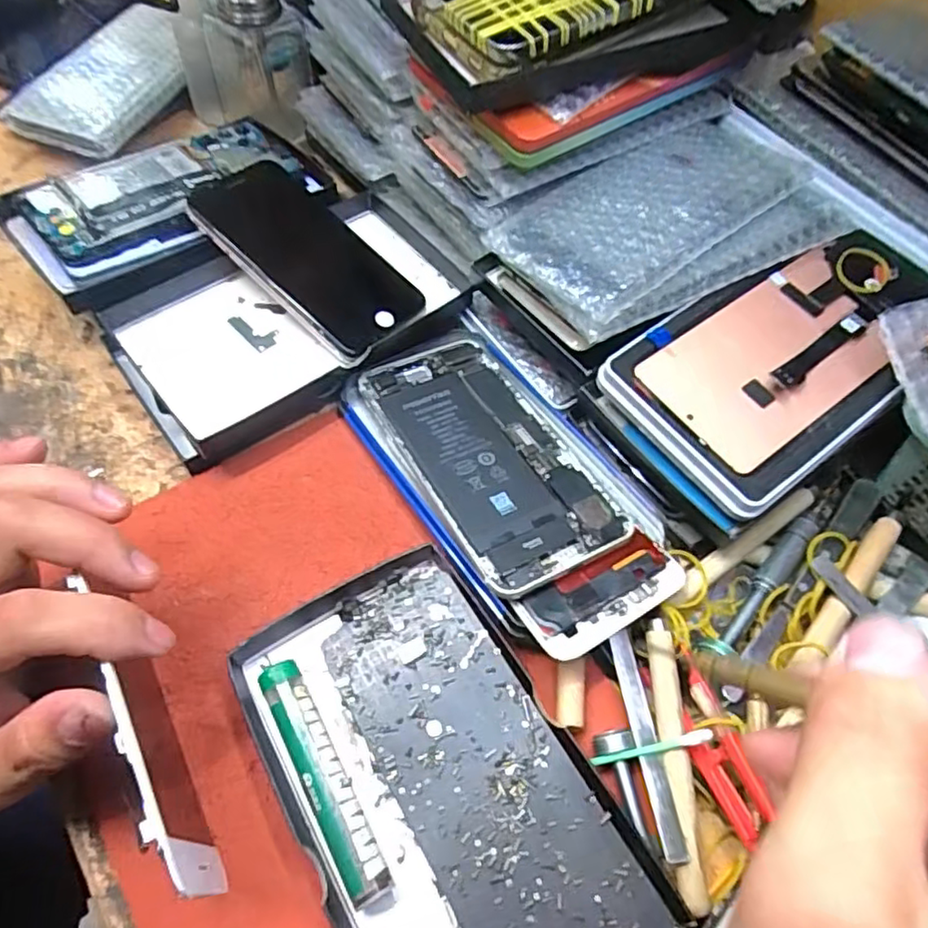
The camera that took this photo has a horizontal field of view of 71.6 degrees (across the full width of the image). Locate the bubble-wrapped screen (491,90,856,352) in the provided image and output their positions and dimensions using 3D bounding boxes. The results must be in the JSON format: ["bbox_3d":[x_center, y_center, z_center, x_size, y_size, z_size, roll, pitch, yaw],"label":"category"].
[{"bbox_3d":[0.104,-0.133,0.341,0.172,0.023,0.107,-24,64,-16],"label":"bubble-wrapped screen"}]

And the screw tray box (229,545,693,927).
[{"bbox_3d":[-0.008,0.131,0.250,0.104,0.017,0.191,-28,65,-18],"label":"screw tray box"}]

